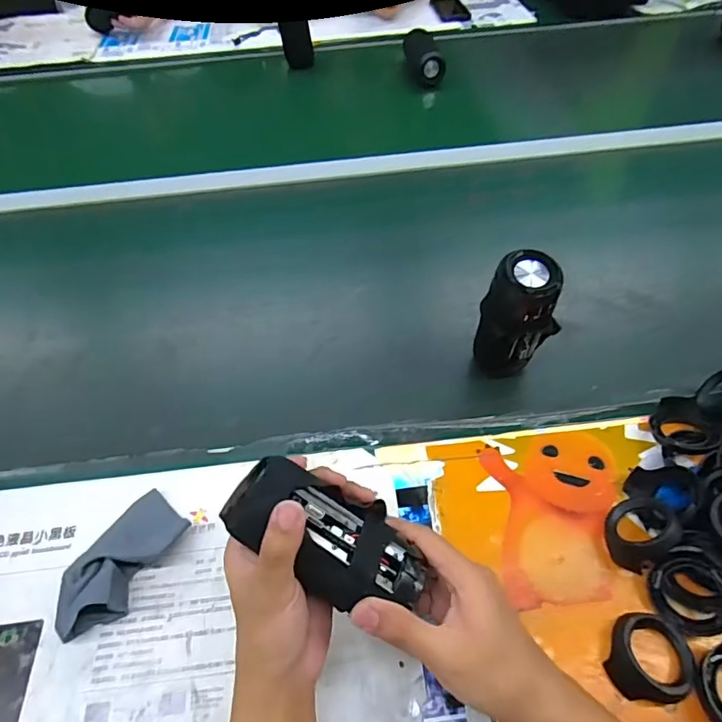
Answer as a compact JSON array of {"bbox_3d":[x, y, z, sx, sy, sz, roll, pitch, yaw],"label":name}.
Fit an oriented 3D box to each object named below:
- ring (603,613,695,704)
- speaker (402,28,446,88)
[{"bbox_3d":[0.222,0.227,0.383,0.065,0.025,0.058,-21,55,-12],"label":"ring"},{"bbox_3d":[0.140,-0.664,1.085,0.068,0.056,0.158,-9,53,-4],"label":"speaker"}]

